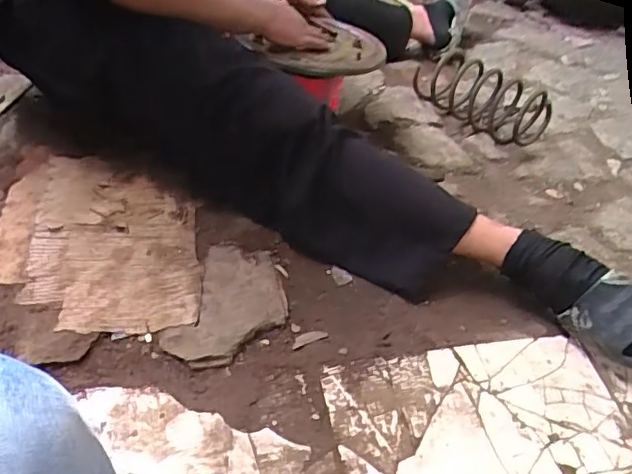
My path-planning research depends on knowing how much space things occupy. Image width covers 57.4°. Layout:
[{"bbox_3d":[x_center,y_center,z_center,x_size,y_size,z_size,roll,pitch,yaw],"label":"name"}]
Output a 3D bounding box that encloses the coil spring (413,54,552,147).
[{"bbox_3d":[0.358,-0.315,1.269,0.103,0.107,0.310,-28,51,-30],"label":"coil spring"}]

